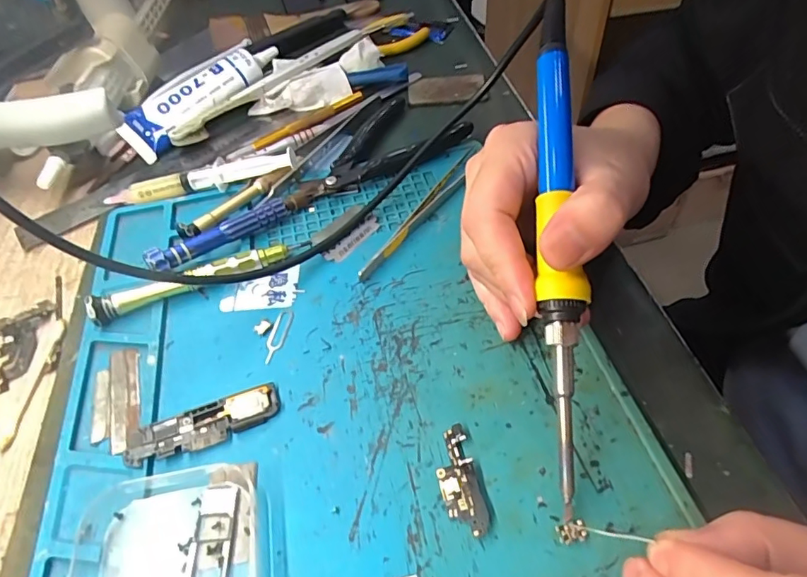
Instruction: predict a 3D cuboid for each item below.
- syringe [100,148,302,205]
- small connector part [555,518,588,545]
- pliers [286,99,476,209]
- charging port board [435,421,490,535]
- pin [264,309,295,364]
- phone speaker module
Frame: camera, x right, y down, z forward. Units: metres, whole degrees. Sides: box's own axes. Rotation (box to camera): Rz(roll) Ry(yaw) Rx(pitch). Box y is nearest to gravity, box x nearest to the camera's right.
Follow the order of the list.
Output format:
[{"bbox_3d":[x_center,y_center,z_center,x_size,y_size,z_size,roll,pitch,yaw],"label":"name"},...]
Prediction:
[{"bbox_3d":[-0.133,-0.072,0.330,0.128,0.023,0.017,-8,49,-2],"label":"syringe"},{"bbox_3d":[0.063,0.090,0.188,0.010,0.004,0.007,-12,50,-5],"label":"small connector part"},{"bbox_3d":[-0.029,-0.100,0.349,0.133,0.010,0.077,-28,53,-18],"label":"pliers"},{"bbox_3d":[0.022,0.077,0.203,0.015,0.005,0.042,-13,50,-6],"label":"charging port board"},{"bbox_3d":[-0.064,0.024,0.258,0.008,0.004,0.033,12,52,4],"label":"pin"},{"bbox_3d":[-0.088,0.061,0.226,0.065,0.005,0.020,-21,51,-13],"label":"phone speaker module"}]

